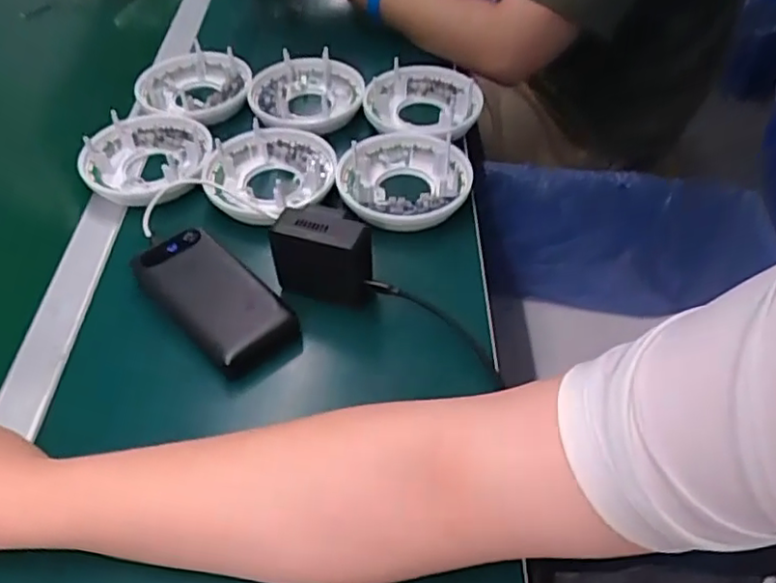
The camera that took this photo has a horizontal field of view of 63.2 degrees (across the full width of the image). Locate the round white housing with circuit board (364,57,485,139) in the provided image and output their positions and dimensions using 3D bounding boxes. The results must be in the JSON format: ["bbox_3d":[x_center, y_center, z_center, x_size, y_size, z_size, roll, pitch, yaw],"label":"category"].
[{"bbox_3d":[0.039,-0.213,0.717,0.128,0.041,0.128,-1,49,1],"label":"round white housing with circuit board"}]

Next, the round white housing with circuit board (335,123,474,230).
[{"bbox_3d":[0.015,-0.119,0.637,0.130,0.030,0.129,-1,49,1],"label":"round white housing with circuit board"}]

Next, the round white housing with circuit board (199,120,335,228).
[{"bbox_3d":[-0.121,-0.122,0.649,0.133,0.035,0.129,-11,49,-7],"label":"round white housing with circuit board"}]

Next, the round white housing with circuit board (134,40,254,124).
[{"bbox_3d":[-0.228,-0.242,0.751,0.139,0.035,0.129,-1,49,1],"label":"round white housing with circuit board"}]

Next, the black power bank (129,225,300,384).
[{"bbox_3d":[-0.147,0.006,0.535,0.159,0.034,0.077,35,59,28],"label":"black power bank"}]

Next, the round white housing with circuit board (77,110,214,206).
[{"bbox_3d":[-0.249,-0.139,0.674,0.134,0.041,0.129,9,50,10],"label":"round white housing with circuit board"}]

